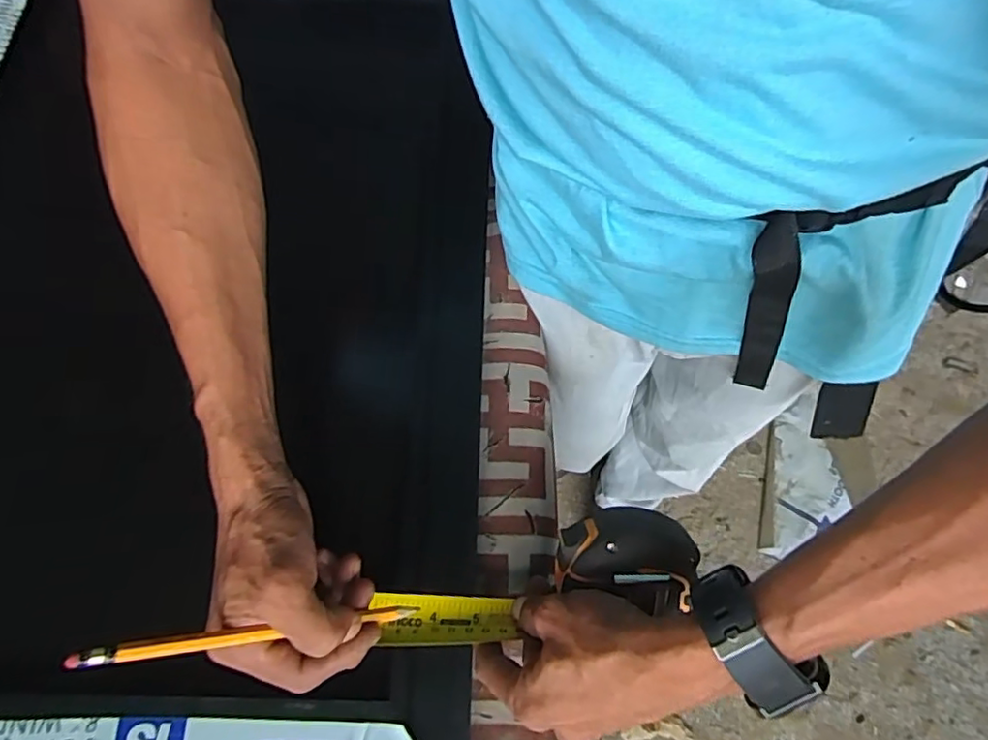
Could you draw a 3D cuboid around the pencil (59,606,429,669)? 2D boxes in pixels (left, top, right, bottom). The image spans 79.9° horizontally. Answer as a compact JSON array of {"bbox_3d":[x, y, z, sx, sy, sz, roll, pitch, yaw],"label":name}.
[{"bbox_3d":[-0.115,0.126,0.281,0.143,0.007,0.007,7,65,-34],"label":"pencil"}]

